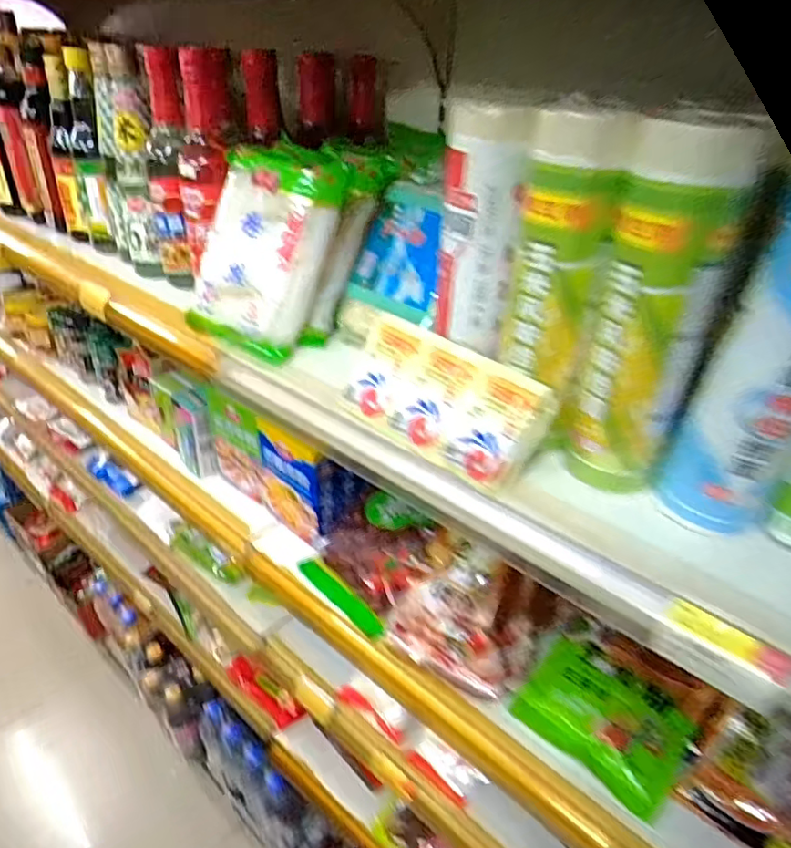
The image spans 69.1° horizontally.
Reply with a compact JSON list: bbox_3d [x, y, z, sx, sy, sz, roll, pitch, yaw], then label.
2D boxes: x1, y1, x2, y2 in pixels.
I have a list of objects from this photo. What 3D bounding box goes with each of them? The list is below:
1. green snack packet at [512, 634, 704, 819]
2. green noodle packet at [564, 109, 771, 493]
[{"bbox_3d":[0.198,0.275,0.542,0.138,0.026,0.100,29,42,33],"label":"green snack packet"},{"bbox_3d":[0.163,-0.071,0.375,0.070,0.222,0.080,15,36,17],"label":"green noodle packet"}]

